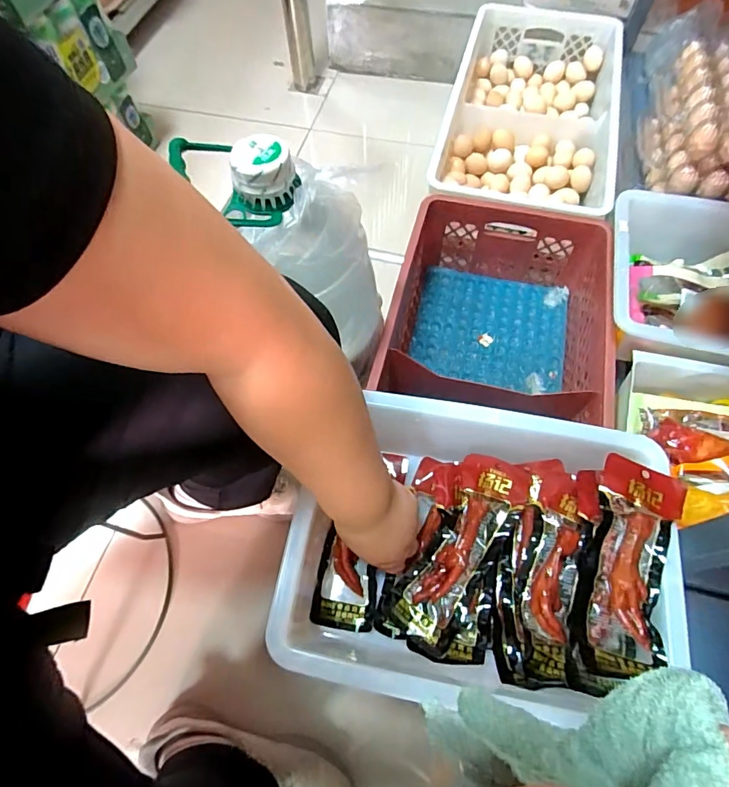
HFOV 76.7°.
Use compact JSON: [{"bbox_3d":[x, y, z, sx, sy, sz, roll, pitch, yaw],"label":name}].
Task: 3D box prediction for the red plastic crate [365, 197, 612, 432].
[{"bbox_3d":[0.223,-0.136,0.799,0.319,0.171,0.391,11,64,7],"label":"red plastic crate"}]

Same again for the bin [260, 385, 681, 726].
[{"bbox_3d":[0.107,0.166,0.489,0.370,0.118,0.279,8,64,6],"label":"bin"}]

